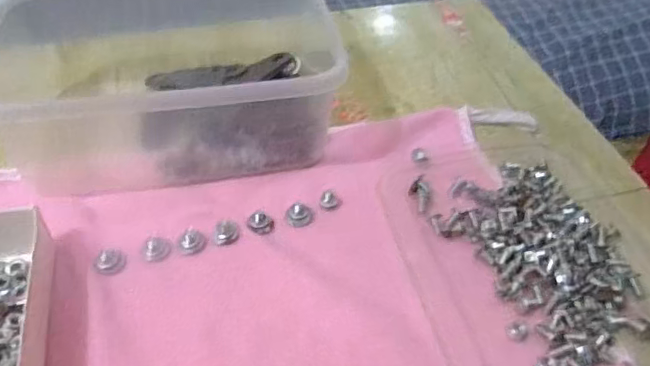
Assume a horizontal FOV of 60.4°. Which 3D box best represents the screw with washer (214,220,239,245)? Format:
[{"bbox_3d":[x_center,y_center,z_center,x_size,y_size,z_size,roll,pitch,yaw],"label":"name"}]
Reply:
[{"bbox_3d":[-0.064,0.032,0.365,0.016,0.008,0.013,-6,49,-7],"label":"screw with washer"}]

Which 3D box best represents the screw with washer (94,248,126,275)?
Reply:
[{"bbox_3d":[-0.135,0.049,0.349,0.017,0.006,0.017,1,48,-1],"label":"screw with washer"}]

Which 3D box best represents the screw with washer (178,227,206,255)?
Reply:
[{"bbox_3d":[-0.086,0.038,0.360,0.016,0.010,0.014,-28,55,-24],"label":"screw with washer"}]

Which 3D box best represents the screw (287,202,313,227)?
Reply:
[{"bbox_3d":[-0.017,0.020,0.376,0.017,0.009,0.015,0,48,-1],"label":"screw"}]

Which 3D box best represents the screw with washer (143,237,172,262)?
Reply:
[{"bbox_3d":[-0.107,0.042,0.356,0.017,0.008,0.014,-20,52,-18],"label":"screw with washer"}]

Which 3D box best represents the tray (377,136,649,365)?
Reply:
[{"bbox_3d":[0.136,0.057,0.344,0.156,0.011,0.232,-9,49,-9],"label":"tray"}]

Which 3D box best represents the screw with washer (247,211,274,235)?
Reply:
[{"bbox_3d":[-0.043,0.026,0.371,0.017,0.007,0.014,-1,48,-2],"label":"screw with washer"}]

